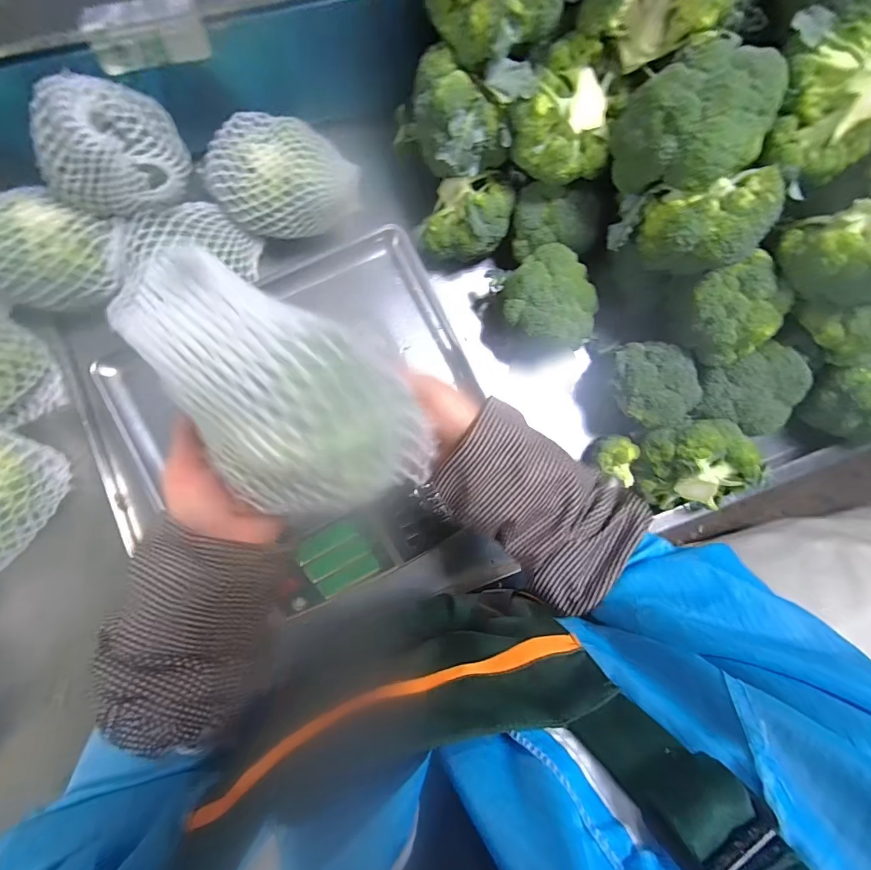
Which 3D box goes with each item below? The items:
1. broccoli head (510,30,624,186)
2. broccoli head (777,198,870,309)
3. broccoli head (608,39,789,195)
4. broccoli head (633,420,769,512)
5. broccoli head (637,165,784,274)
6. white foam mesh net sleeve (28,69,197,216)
[{"bbox_3d":[0.139,-0.321,0.421,0.099,0.075,0.091,0,87,-6],"label":"broccoli head"},{"bbox_3d":[0.405,-0.172,0.384,0.104,0.094,0.100,-17,89,-7],"label":"broccoli head"},{"bbox_3d":[0.238,-0.283,0.385,0.098,0.093,0.106,-26,90,-7],"label":"broccoli head"},{"bbox_3d":[0.323,0.038,0.510,0.115,0.087,0.107,0,87,-6],"label":"broccoli head"},{"bbox_3d":[0.264,-0.202,0.408,0.091,0.088,0.080,-11,88,-7],"label":"broccoli head"},{"bbox_3d":[-0.317,-0.286,0.403,0.120,0.089,0.110,8,86,-6],"label":"white foam mesh net sleeve"}]

